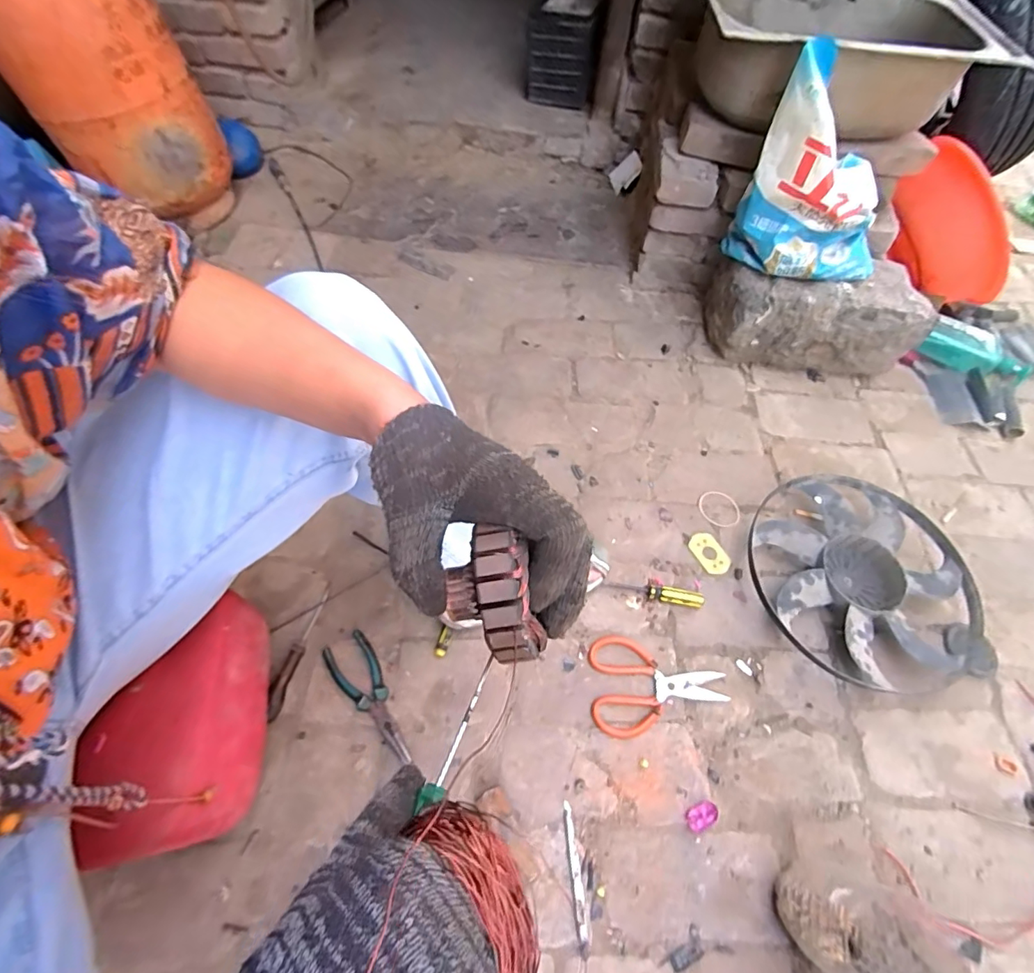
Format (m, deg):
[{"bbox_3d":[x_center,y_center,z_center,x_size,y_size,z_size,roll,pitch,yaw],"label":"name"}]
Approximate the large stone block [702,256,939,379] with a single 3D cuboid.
[{"bbox_3d":[0.601,-0.346,1.031,0.377,0.184,0.176,7,57,2],"label":"large stone block"}]

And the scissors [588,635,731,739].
[{"bbox_3d":[0.200,0.287,0.715,0.191,0.011,0.132,5,57,0],"label":"scissors"}]

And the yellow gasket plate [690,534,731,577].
[{"bbox_3d":[0.318,0.111,0.829,0.047,0.008,0.074,-23,61,-17],"label":"yellow gasket plate"}]

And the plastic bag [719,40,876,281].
[{"bbox_3d":[0.541,-0.516,0.862,0.245,0.275,0.139,5,57,0],"label":"plastic bag"}]

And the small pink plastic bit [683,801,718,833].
[{"bbox_3d":[0.236,0.421,0.641,0.045,0.004,0.026,-21,61,-16],"label":"small pink plastic bit"}]

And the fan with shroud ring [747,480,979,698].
[{"bbox_3d":[0.549,0.153,0.800,0.367,0.058,0.343,40,64,20],"label":"fan with shroud ring"}]

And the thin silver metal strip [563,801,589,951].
[{"bbox_3d":[0.070,0.462,0.602,0.013,0.004,0.134,-4,58,-6],"label":"thin silver metal strip"}]

